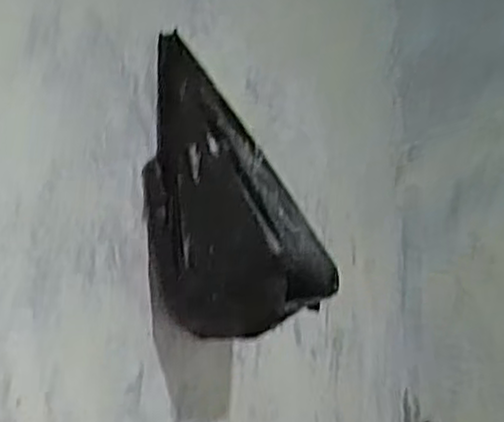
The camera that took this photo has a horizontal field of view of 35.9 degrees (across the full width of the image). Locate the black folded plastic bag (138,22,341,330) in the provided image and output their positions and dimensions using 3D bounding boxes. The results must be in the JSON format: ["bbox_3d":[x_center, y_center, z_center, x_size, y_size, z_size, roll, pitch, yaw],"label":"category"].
[{"bbox_3d":[-0.010,-0.018,0.588,0.121,0.210,0.067,-2,0,19],"label":"black folded plastic bag"}]

